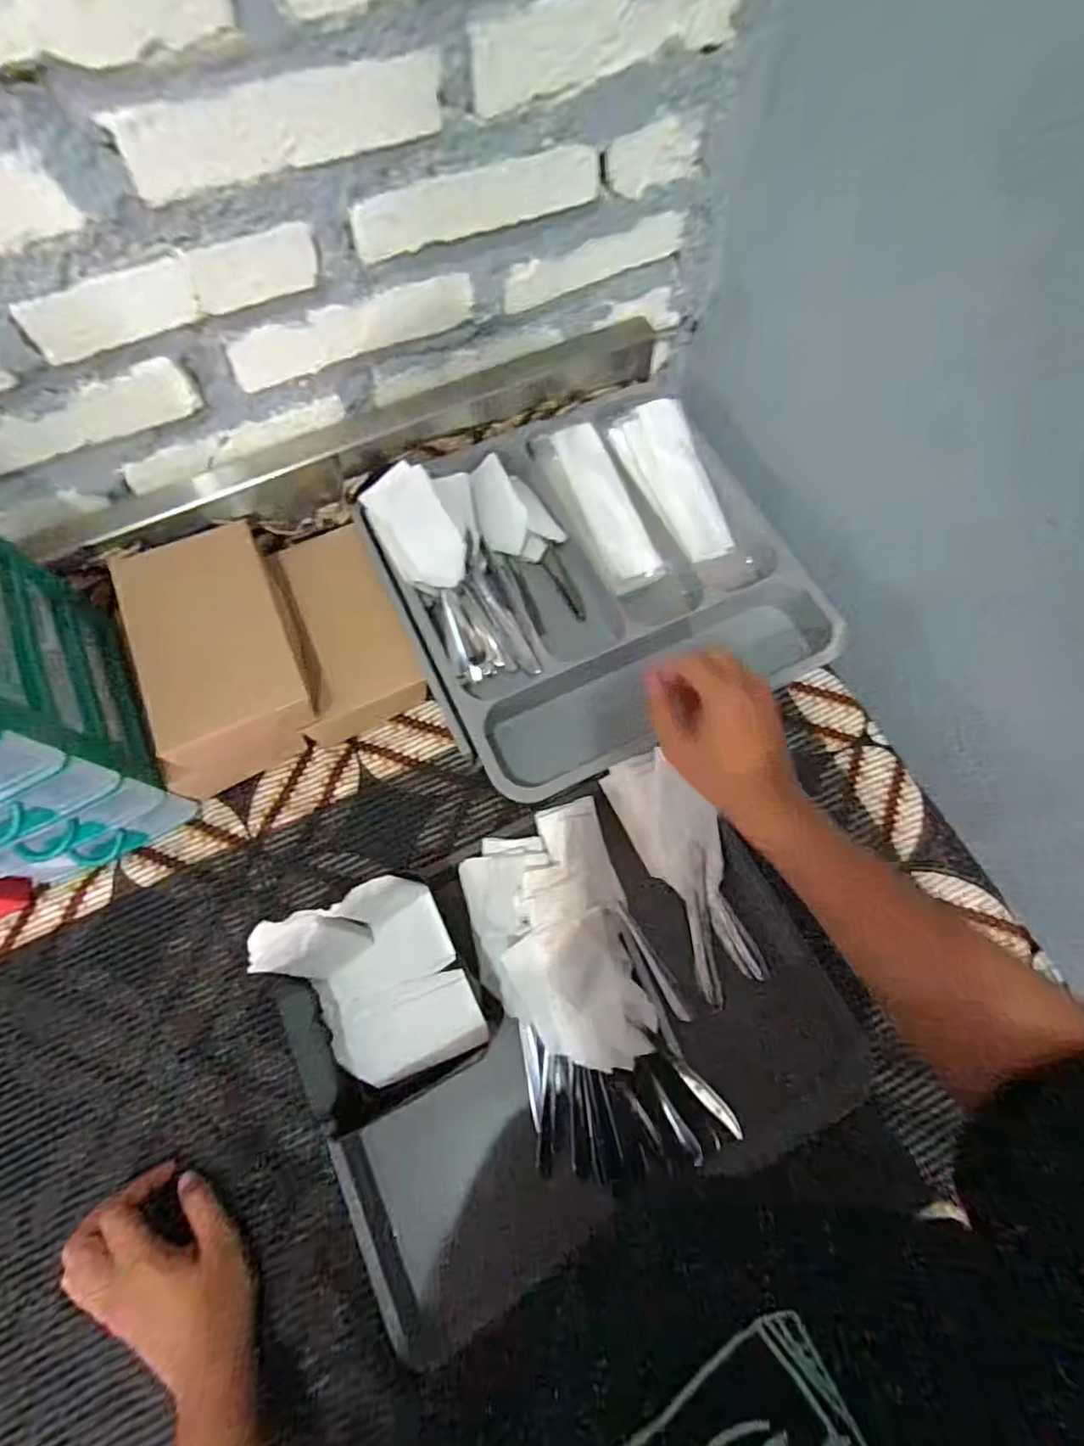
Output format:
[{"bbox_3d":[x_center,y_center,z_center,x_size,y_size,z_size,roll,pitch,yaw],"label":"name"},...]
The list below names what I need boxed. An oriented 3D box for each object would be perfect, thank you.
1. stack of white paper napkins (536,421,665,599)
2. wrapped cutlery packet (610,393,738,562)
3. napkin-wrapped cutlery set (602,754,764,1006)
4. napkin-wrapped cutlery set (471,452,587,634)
[{"bbox_3d":[0.057,-0.198,0.558,0.058,0.023,0.153,-27,88,-9],"label":"stack of white paper napkins"},{"bbox_3d":[0.127,-0.224,0.561,0.065,0.018,0.152,-26,87,-9],"label":"wrapped cutlery packet"},{"bbox_3d":[0.115,0.109,0.460,0.065,0.027,0.183,-22,71,-8],"label":"napkin-wrapped cutlery set"},{"bbox_3d":[-0.017,-0.170,0.561,0.066,0.018,0.167,-27,89,-10],"label":"napkin-wrapped cutlery set"}]

